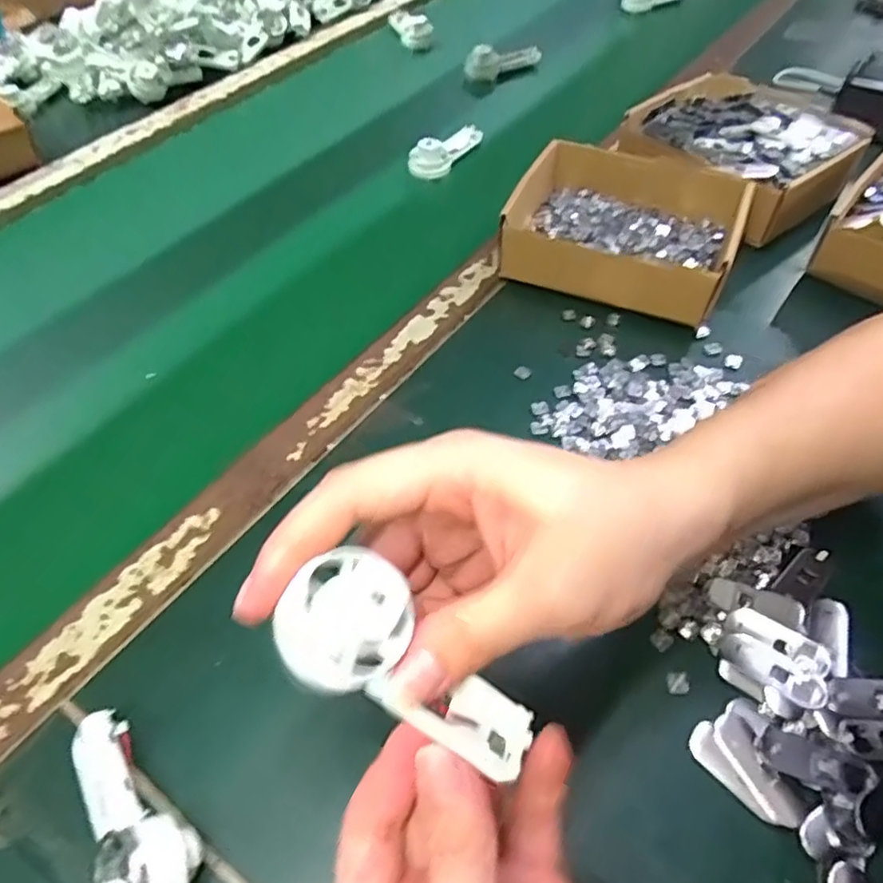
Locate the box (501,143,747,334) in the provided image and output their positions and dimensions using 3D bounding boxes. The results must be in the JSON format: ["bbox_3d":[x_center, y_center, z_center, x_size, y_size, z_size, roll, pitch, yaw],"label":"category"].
[{"bbox_3d":[0.145,-0.170,0.512,0.170,0.053,0.140,17,56,14],"label":"box"}]

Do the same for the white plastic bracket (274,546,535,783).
[{"bbox_3d":[-0.008,0.071,0.202,0.091,0.013,0.040,41,57,-16],"label":"white plastic bracket"}]

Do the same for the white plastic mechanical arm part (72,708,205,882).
[{"bbox_3d":[-0.138,0.162,0.276,0.038,0.038,0.094,-36,60,-23],"label":"white plastic mechanical arm part"}]

